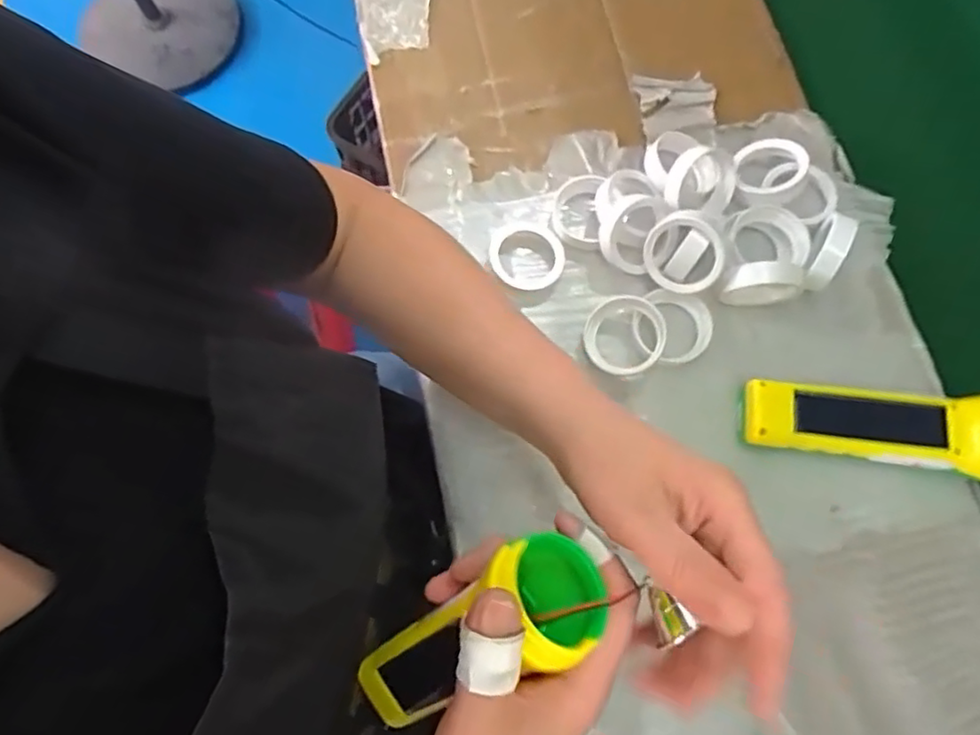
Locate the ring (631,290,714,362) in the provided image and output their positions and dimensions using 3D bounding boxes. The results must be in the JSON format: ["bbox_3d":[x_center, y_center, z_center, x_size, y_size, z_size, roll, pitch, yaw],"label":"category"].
[{"bbox_3d":[0.126,-0.028,0.421,0.054,0.012,0.048,11,73,2],"label":"ring"}]

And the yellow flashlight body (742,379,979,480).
[{"bbox_3d":[0.245,0.038,0.386,0.168,0.043,0.049,9,73,2],"label":"yellow flashlight body"}]

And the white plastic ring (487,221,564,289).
[{"bbox_3d":[0.026,-0.080,0.437,0.054,0.009,0.045,27,75,7],"label":"white plastic ring"}]

